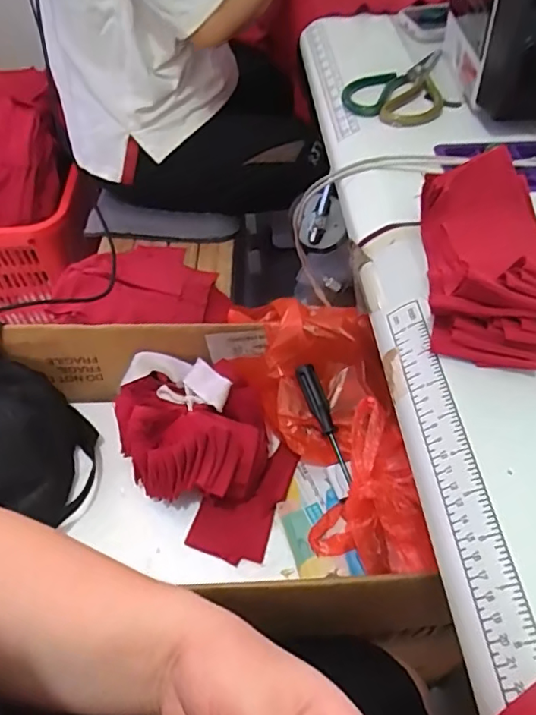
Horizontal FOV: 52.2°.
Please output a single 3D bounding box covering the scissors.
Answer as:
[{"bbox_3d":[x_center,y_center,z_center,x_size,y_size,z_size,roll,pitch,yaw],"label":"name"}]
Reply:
[{"bbox_3d":[0.158,-0.287,0.580,0.157,0.007,0.095,-30,56,-22],"label":"scissors"}]

